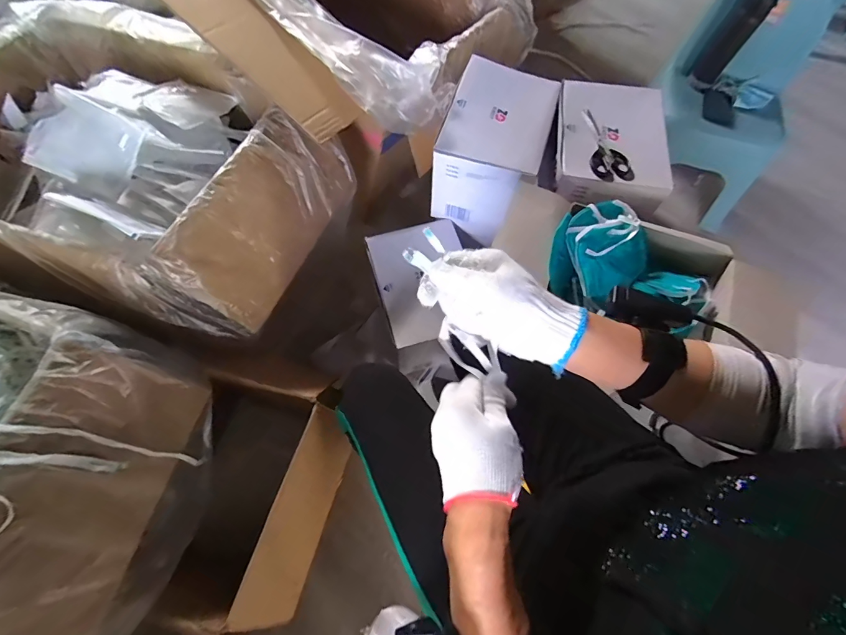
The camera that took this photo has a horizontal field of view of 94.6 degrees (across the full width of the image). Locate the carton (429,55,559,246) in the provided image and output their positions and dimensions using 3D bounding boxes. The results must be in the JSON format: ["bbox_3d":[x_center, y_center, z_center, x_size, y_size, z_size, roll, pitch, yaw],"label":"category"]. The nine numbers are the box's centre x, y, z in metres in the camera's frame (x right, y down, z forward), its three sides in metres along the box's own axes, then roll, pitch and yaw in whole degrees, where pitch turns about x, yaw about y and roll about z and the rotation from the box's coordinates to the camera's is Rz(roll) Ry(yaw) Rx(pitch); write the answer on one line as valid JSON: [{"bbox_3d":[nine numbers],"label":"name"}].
[{"bbox_3d":[0.144,-0.346,0.833,0.187,0.210,0.266,17,66,6],"label":"carton"}]

